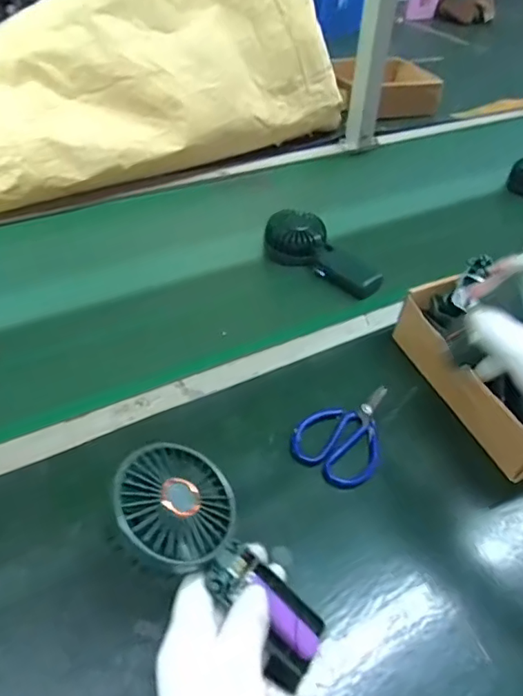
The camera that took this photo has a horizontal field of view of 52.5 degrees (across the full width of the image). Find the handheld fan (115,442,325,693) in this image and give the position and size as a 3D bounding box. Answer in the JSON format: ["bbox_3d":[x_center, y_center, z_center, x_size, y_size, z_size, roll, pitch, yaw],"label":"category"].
[{"bbox_3d":[-0.034,0.152,0.363,0.188,0.037,0.092,55,38,7],"label":"handheld fan"}]

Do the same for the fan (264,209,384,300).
[{"bbox_3d":[0.086,-0.128,0.724,0.181,0.051,0.072,34,52,24],"label":"fan"}]

